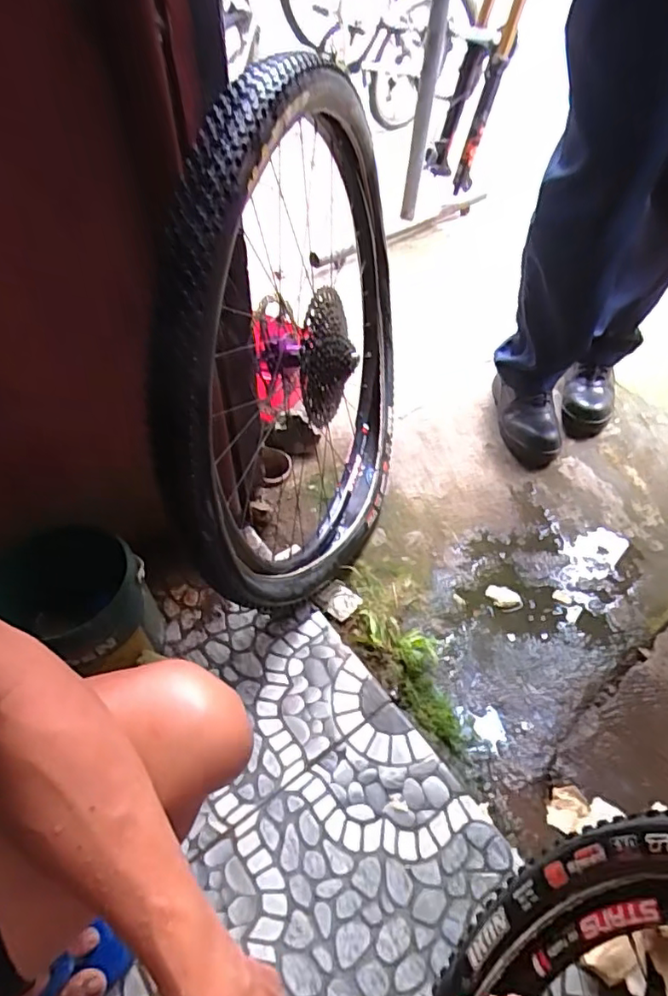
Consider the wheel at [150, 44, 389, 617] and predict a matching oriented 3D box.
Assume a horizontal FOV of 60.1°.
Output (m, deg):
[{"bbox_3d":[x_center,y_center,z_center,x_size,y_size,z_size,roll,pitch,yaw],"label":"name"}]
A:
[{"bbox_3d":[-0.015,-0.187,0.807,0.189,0.641,0.660,13,50,10],"label":"wheel"}]

